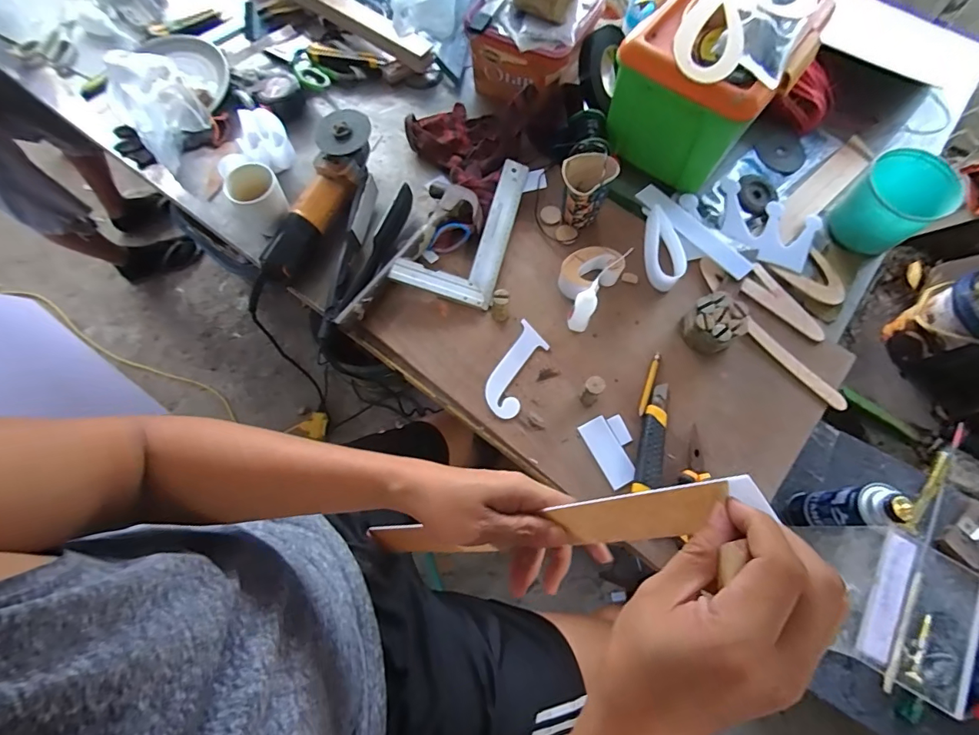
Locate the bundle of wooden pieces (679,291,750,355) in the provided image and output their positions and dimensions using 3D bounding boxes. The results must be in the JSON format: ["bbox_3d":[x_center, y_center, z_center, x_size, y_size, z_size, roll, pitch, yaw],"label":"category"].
[{"bbox_3d":[0.315,-0.061,0.642,0.069,0.052,0.077,41,77,13],"label":"bundle of wooden pieces"}]

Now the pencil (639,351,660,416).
[{"bbox_3d":[0.222,0.023,0.633,0.010,0.007,0.094,20,73,7],"label":"pencil"}]

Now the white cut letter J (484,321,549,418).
[{"bbox_3d":[0.038,0.003,0.643,0.054,0.006,0.141,24,73,9],"label":"white cut letter J"}]

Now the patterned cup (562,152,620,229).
[{"bbox_3d":[0.144,-0.265,0.689,0.075,0.087,0.071,0,71,1],"label":"patterned cup"}]

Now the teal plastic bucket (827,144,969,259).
[{"bbox_3d":[0.615,-0.249,0.701,0.139,0.102,0.119,-41,76,-12],"label":"teal plastic bucket"}]

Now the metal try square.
[{"bbox_3d":[-0.036,-0.224,0.698,0.145,0.008,0.253,18,74,-5],"label":"metal try square"}]

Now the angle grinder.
[{"bbox_3d":[-0.256,-0.257,0.706,0.087,0.094,0.282,17,72,6],"label":"angle grinder"}]

